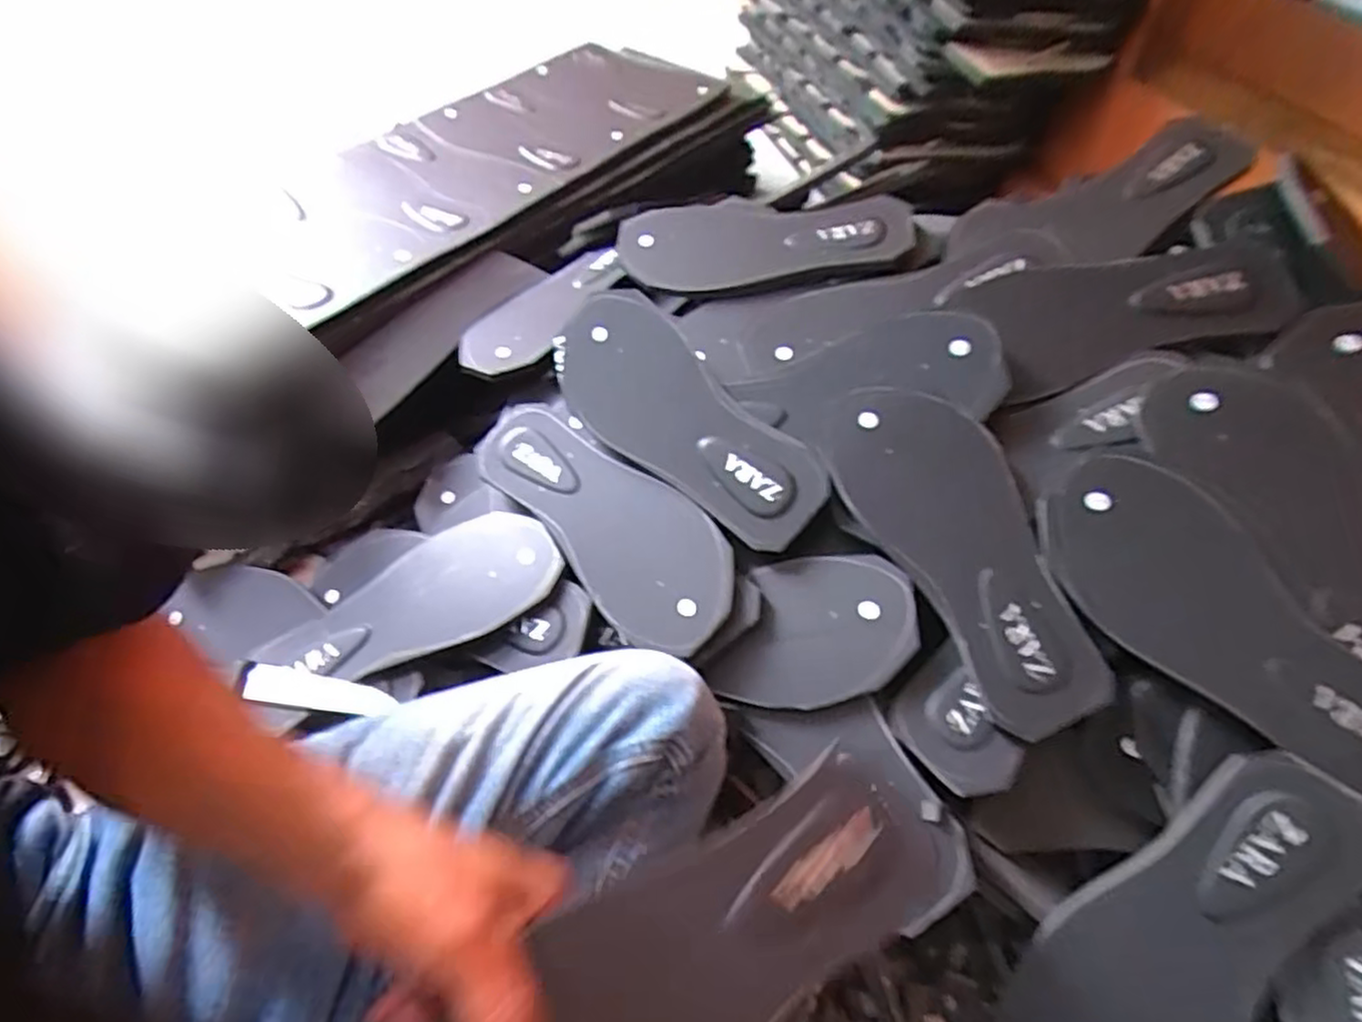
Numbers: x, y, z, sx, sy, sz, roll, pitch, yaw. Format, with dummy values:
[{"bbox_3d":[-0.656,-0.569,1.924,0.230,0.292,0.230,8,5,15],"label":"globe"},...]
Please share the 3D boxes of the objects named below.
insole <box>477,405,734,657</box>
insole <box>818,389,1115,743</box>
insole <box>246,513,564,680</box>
[{"bbox_3d":[-0.057,0.000,0.541,0.101,0.009,0.247,-43,65,-4],"label":"insole"},{"bbox_3d":[0.190,0.019,0.472,0.103,0.019,0.245,-31,70,1],"label":"insole"},{"bbox_3d":[-0.206,0.068,0.546,0.229,0.012,0.097,-23,53,0],"label":"insole"}]

